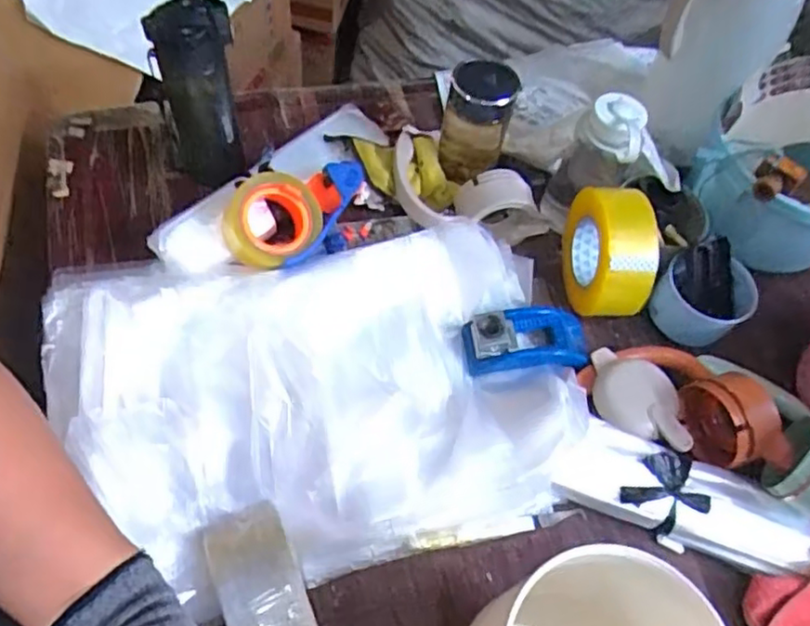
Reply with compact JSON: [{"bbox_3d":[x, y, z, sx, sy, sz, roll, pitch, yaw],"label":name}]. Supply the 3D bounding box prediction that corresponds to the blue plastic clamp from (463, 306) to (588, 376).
[{"bbox_3d":[0.126,0.026,0.666,0.129,0.037,0.064,-3,59,-7],"label":"blue plastic clamp"}]

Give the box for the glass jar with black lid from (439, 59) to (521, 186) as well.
[{"bbox_3d":[0.078,-0.212,0.719,0.071,0.135,0.069,3,59,-4],"label":"glass jar with black lid"}]

